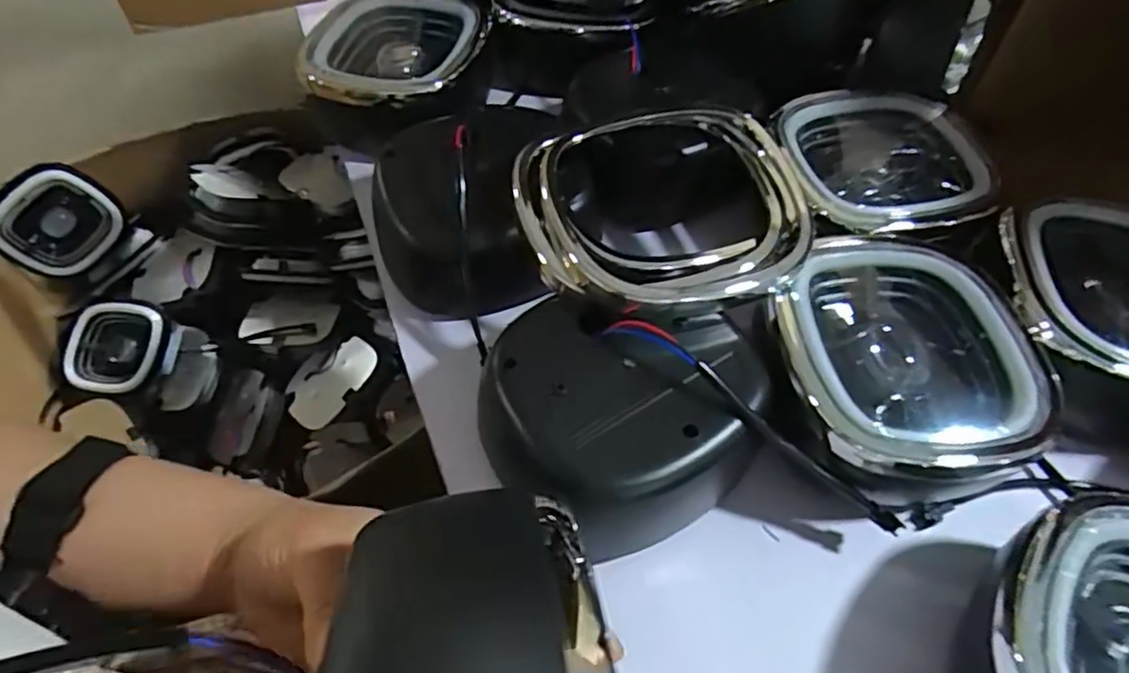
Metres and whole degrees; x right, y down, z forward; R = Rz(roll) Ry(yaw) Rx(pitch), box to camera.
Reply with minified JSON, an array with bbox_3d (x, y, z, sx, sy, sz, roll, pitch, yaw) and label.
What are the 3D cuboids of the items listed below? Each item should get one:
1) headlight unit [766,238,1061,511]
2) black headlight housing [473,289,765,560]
[{"bbox_3d":[0.180,0.023,0.369,0.146,0.076,0.149,11,53,6],"label":"headlight unit"},{"bbox_3d":[0.029,0.049,0.349,0.149,0.078,0.119,4,53,1],"label":"black headlight housing"}]

